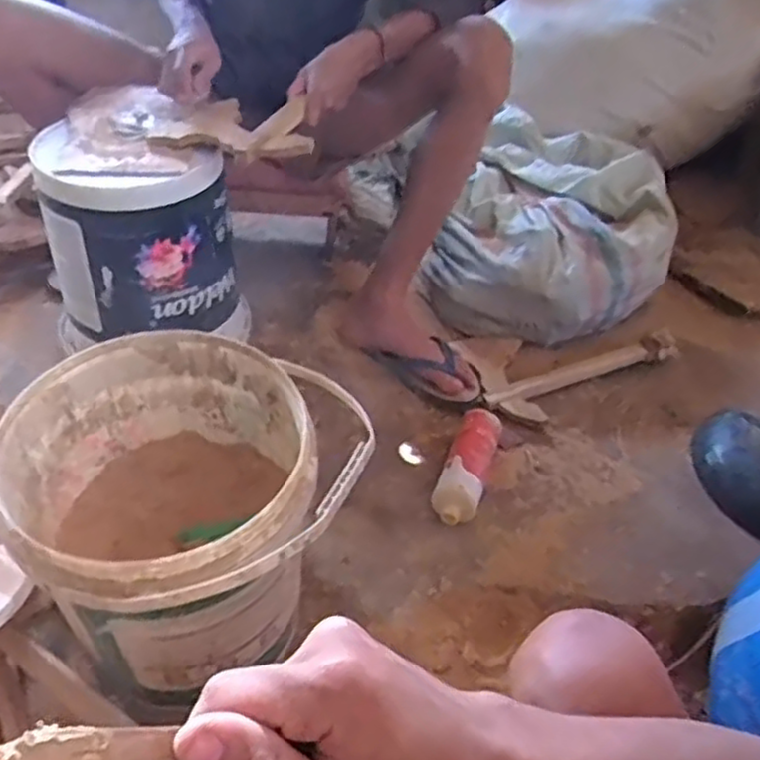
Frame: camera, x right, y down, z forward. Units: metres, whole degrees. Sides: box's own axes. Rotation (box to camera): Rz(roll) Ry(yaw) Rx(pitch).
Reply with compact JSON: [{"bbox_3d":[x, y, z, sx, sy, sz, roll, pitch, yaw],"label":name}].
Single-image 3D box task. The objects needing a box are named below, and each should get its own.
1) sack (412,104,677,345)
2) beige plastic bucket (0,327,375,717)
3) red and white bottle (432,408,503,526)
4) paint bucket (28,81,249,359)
[{"bbox_3d":[0.326,-0.287,1.397,0.449,0.241,0.390,24,46,21],"label":"sack"},{"bbox_3d":[-0.198,0.162,0.780,0.322,0.288,0.338,-32,53,-33],"label":"beige plastic bucket"},{"bbox_3d":[0.136,0.126,1.090,0.066,0.075,0.206,16,43,13],"label":"red and white bottle"},{"bbox_3d":[-0.391,-0.255,1.176,0.281,0.325,0.333,-11,44,-16],"label":"paint bucket"}]

